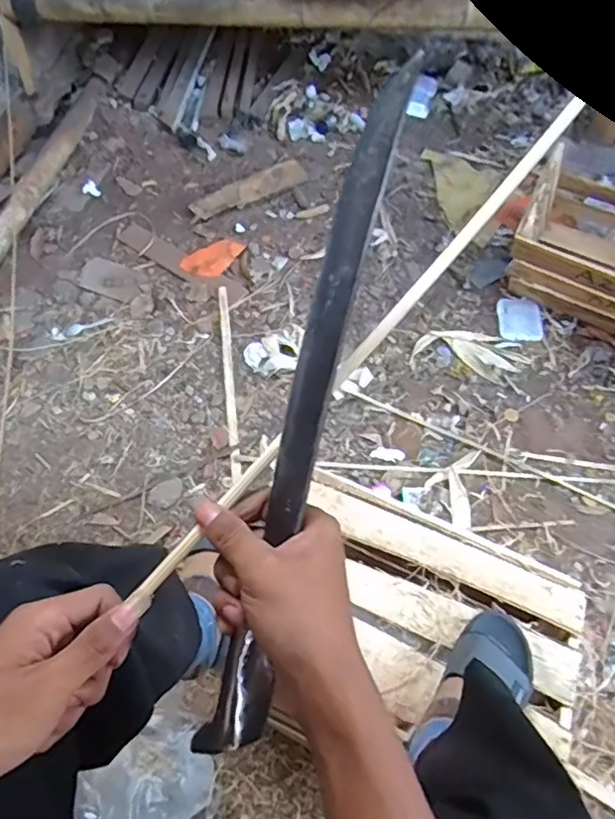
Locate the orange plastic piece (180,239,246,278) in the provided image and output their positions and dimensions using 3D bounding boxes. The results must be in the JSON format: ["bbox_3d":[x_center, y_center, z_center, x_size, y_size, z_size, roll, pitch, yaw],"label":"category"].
[{"bbox_3d":[-0.310,-0.502,1.882,0.145,0.014,0.196,24,58,14],"label":"orange plastic piece"}]

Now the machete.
[{"bbox_3d":[-0.002,0.012,0.326,0.032,0.033,0.390,14,95,7],"label":"machete"}]

